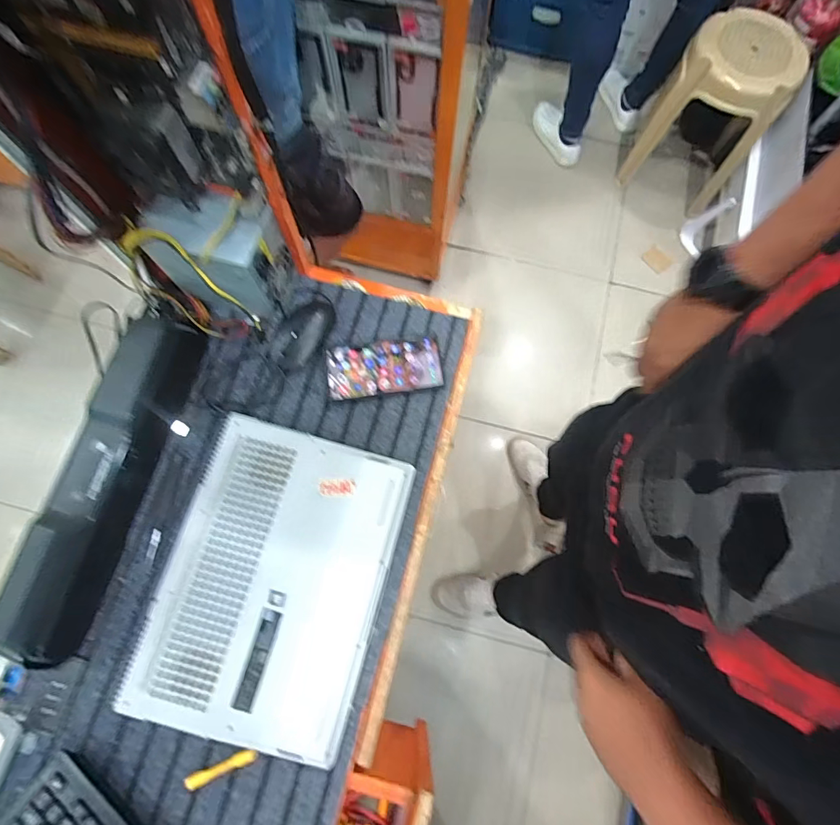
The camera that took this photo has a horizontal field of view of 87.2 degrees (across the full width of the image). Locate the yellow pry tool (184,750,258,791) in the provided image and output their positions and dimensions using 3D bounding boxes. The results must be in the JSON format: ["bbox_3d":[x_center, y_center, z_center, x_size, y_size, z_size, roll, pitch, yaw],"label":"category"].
[{"bbox_3d":[-0.225,0.404,0.500,0.080,0.009,0.015,-20,77,-7],"label":"yellow pry tool"}]

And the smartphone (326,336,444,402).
[{"bbox_3d":[-0.052,-0.065,0.632,0.161,0.015,0.079,-9,76,-4],"label":"smartphone"}]

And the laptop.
[{"bbox_3d":[-0.178,0.200,0.542,0.258,0.023,0.355,16,76,2],"label":"laptop"}]

